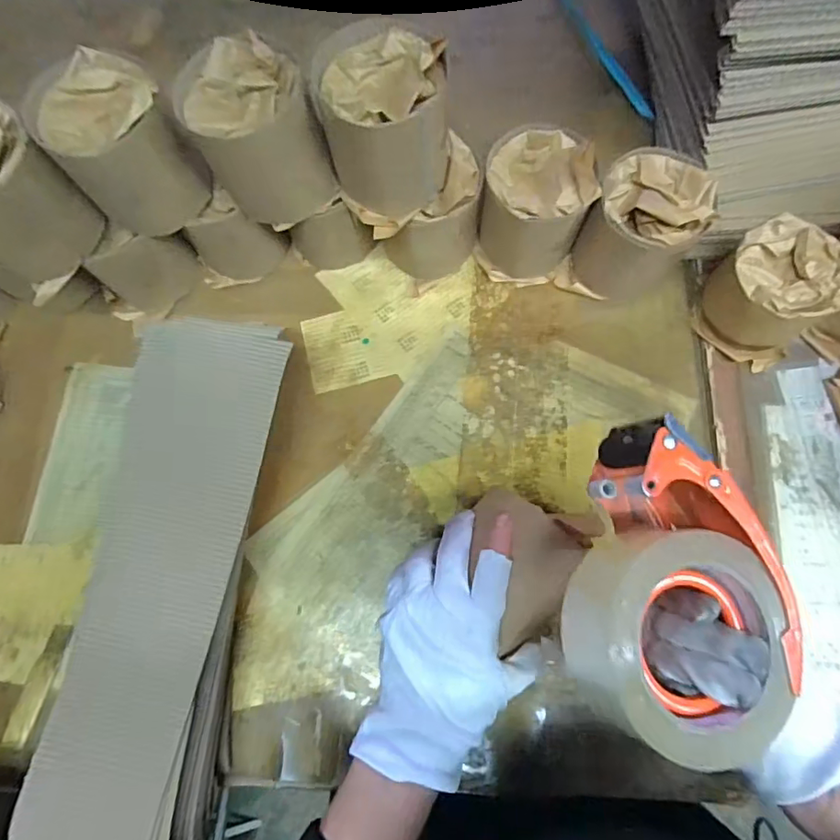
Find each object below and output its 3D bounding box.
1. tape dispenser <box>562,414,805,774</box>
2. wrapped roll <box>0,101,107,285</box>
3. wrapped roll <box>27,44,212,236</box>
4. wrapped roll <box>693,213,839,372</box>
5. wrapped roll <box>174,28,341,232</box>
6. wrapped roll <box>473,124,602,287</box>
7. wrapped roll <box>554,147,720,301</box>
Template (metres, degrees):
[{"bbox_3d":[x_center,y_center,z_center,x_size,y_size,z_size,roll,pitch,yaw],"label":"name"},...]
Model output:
[{"bbox_3d":[0.144,0.094,0.300,0.118,0.070,0.159,21,77,-8],"label":"tape dispenser"},{"bbox_3d":[-0.326,-0.177,0.410,0.088,0.110,0.094,34,79,10],"label":"wrapped roll"},{"bbox_3d":[-0.237,-0.218,0.423,0.088,0.103,0.083,0,75,2],"label":"wrapped roll"},{"bbox_3d":[0.314,-0.113,0.477,0.093,0.085,0.096,0,75,2],"label":"wrapped roll"},{"bbox_3d":[-0.129,-0.226,0.422,0.091,0.095,0.106,-34,77,-7],"label":"wrapped roll"},{"bbox_3d":[0.106,-0.200,0.492,0.096,0.109,0.107,15,76,6],"label":"wrapped roll"},{"bbox_3d":[0.201,-0.177,0.484,0.091,0.108,0.107,29,78,9],"label":"wrapped roll"}]

